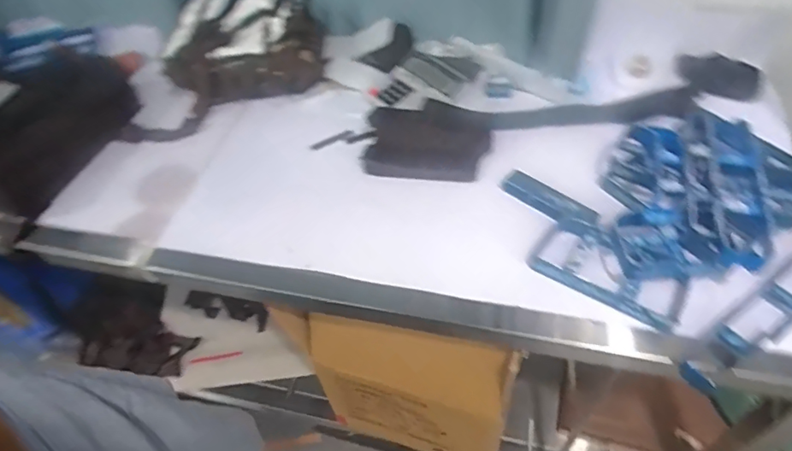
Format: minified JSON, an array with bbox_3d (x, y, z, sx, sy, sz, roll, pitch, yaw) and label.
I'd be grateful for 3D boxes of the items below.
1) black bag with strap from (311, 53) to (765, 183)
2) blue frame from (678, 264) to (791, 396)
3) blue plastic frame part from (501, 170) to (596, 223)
[{"bbox_3d":[0.285,-0.213,1.018,0.824,0.060,0.199,-13,49,-4],"label":"black bag with strap"},{"bbox_3d":[0.536,0.108,0.729,0.385,0.044,0.057,-31,53,-19],"label":"blue frame"},{"bbox_3d":[0.253,-0.043,0.878,0.168,0.015,0.052,33,61,30],"label":"blue plastic frame part"}]

